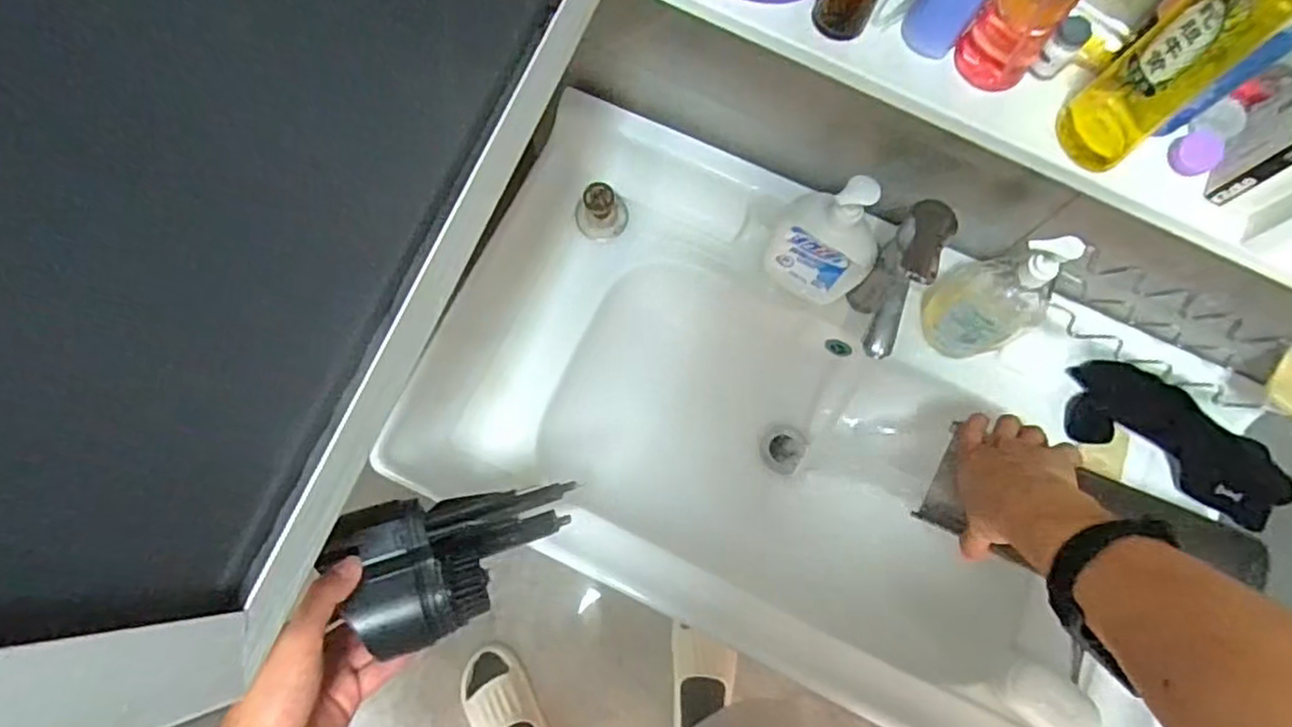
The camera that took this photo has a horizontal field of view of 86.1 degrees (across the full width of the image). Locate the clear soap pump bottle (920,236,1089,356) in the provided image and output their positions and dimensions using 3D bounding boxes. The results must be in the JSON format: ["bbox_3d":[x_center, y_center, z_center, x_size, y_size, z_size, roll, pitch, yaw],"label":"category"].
[{"bbox_3d":[0.345,-0.066,0.681,0.056,0.226,0.092,-32,78,-8],"label":"clear soap pump bottle"}]

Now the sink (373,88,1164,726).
[{"bbox_3d":[0.159,0.079,0.803,0.763,0.212,0.465,25,77,6],"label":"sink"}]

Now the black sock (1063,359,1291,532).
[{"bbox_3d":[0.542,0.079,0.718,0.214,0.064,0.091,40,78,23],"label":"black sock"}]

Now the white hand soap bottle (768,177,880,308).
[{"bbox_3d":[0.193,-0.135,0.723,0.108,0.204,0.069,32,77,7],"label":"white hand soap bottle"}]

